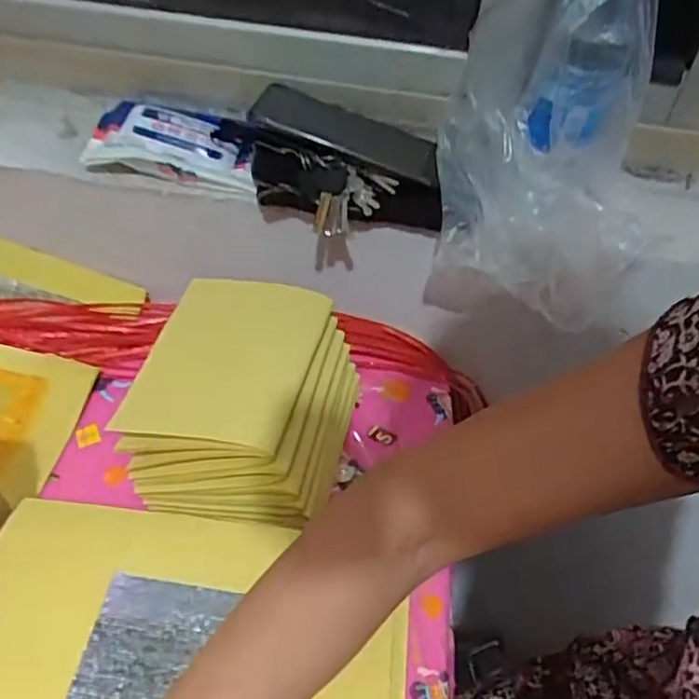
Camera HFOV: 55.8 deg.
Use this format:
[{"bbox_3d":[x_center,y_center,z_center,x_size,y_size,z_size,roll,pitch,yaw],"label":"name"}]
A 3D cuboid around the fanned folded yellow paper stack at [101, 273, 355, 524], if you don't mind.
[{"bbox_3d":[-0.076,0.039,0.509,0.145,0.107,0.182,11,44,6],"label":"fanned folded yellow paper stack"}]

